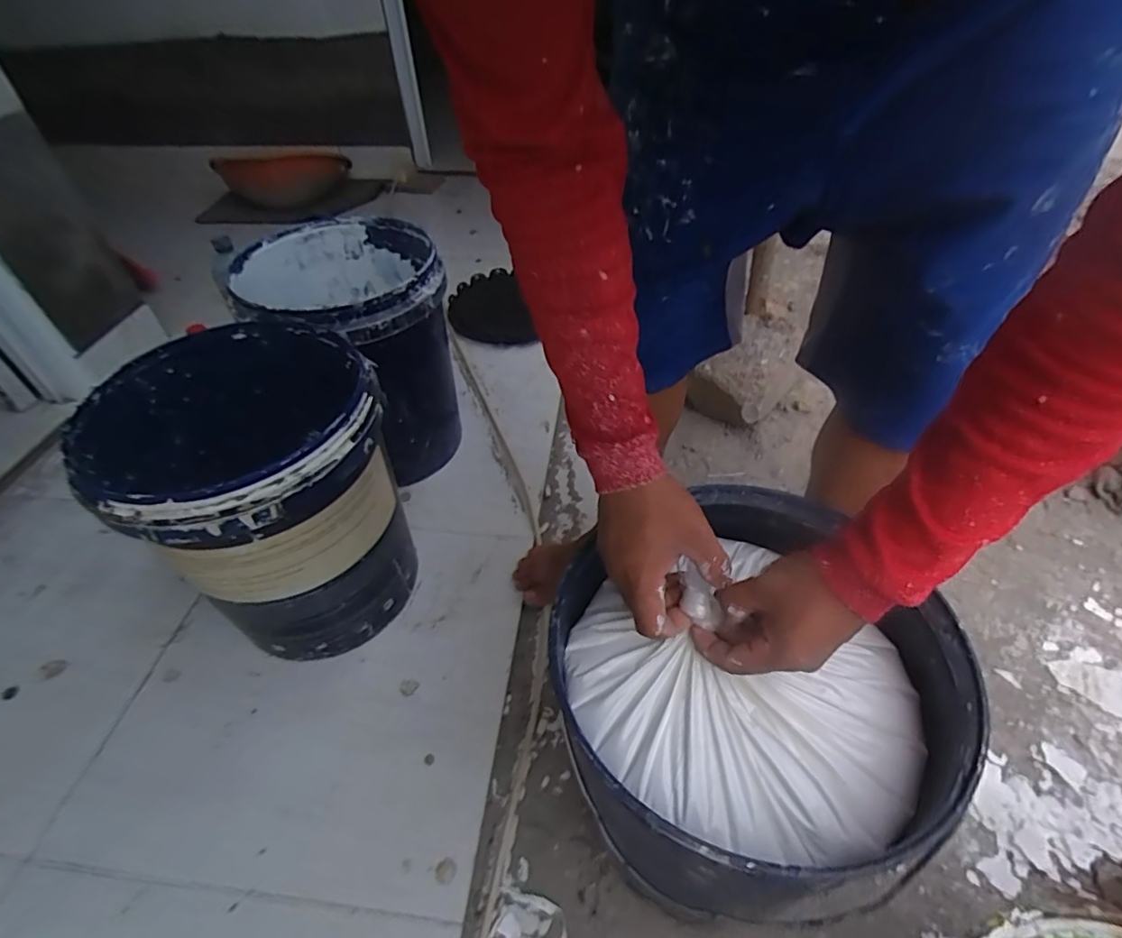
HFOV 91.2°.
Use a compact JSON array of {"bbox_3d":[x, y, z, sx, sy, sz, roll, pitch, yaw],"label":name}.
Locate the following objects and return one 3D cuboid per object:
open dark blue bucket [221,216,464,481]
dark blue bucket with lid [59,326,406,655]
[{"bbox_3d":[-0.332,-0.184,0.951,0.310,0.369,0.303,-1,46,1],"label":"open dark blue bucket"},{"bbox_3d":[-0.362,0.047,0.728,0.287,0.369,0.308,-1,46,1],"label":"dark blue bucket with lid"}]

